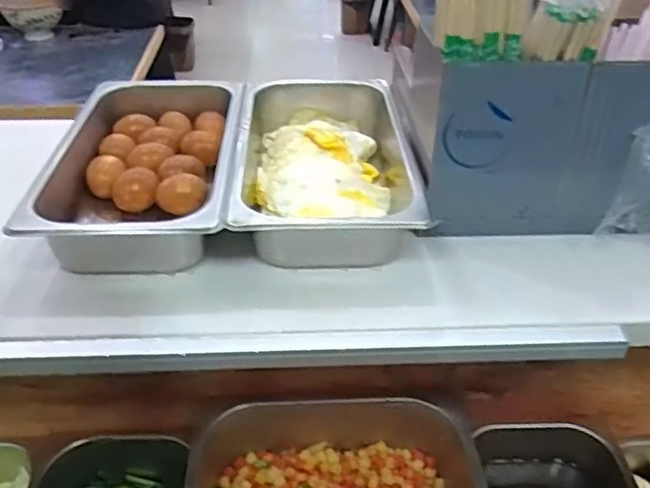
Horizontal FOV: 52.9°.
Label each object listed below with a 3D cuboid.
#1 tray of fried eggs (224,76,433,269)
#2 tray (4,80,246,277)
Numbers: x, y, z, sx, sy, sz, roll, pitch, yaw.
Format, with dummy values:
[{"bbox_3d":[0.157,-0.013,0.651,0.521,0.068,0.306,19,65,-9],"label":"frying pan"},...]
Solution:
[{"bbox_3d":[-0.008,-0.084,0.677,0.174,0.064,0.286,-2,36,-5],"label":"tray of fried eggs"},{"bbox_3d":[-0.171,-0.080,0.664,0.168,0.072,0.321,0,36,-3],"label":"tray"}]

